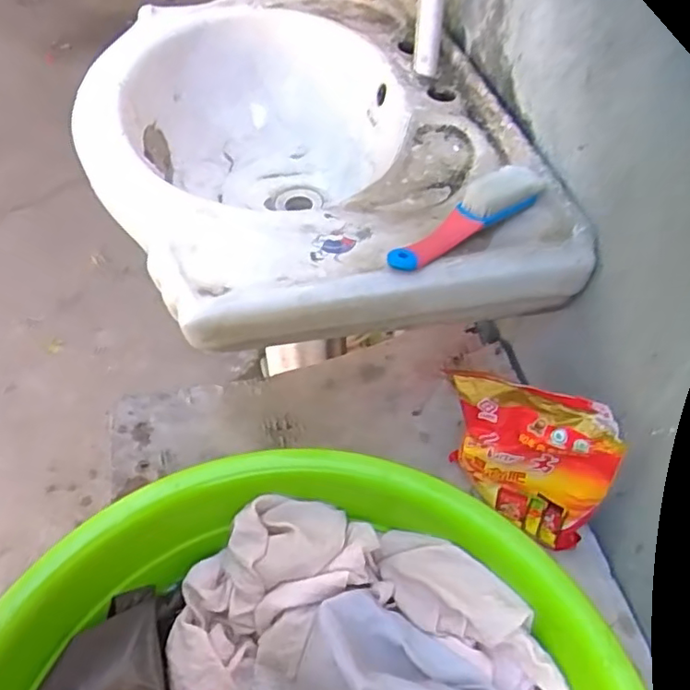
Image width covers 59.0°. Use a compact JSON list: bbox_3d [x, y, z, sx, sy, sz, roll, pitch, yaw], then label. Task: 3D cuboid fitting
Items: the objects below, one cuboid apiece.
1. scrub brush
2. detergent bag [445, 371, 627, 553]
[{"bbox_3d":[0.098,-0.103,0.484,0.157,0.036,0.029,-31,56,-24],"label":"scrub brush"},{"bbox_3d":[0.149,0.091,0.525,0.147,0.151,0.043,37,58,27],"label":"detergent bag"}]

